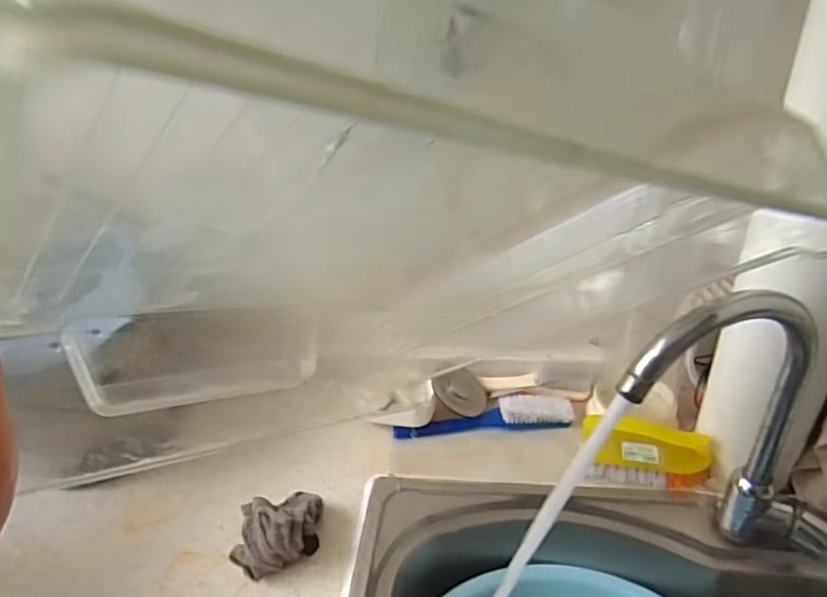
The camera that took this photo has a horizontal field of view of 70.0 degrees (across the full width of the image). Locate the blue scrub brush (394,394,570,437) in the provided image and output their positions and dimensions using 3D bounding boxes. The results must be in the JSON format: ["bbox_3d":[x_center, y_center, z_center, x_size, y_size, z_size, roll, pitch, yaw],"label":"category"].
[{"bbox_3d":[0.091,0.152,0.775,0.227,0.035,0.045,-2,32,3],"label":"blue scrub brush"}]

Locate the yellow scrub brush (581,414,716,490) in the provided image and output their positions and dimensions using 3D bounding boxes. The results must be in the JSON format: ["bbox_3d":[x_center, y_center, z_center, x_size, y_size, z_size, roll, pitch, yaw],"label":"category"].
[{"bbox_3d":[0.267,0.183,0.685,0.140,0.070,0.050,5,33,14],"label":"yellow scrub brush"}]

